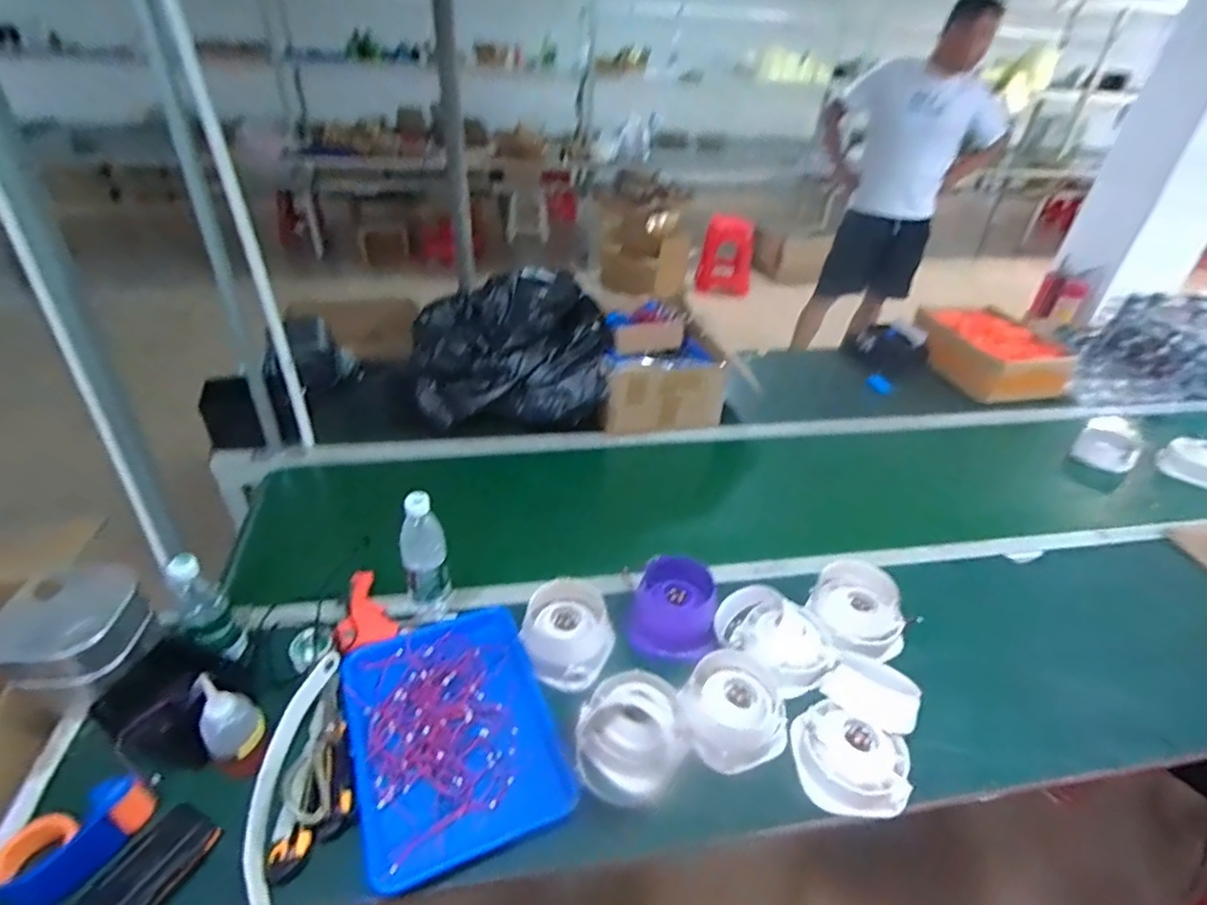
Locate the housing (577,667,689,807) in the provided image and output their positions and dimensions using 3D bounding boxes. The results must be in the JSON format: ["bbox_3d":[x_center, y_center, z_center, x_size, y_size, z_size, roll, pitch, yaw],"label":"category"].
[{"bbox_3d":[0.040,0.381,0.823,0.141,0.071,0.154,4,36,1],"label":"housing"}]

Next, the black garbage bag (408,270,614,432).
[{"bbox_3d":[-0.214,-0.252,1.438,0.437,0.269,0.313,2,36,-2],"label":"black garbage bag"}]

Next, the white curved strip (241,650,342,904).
[{"bbox_3d":[-0.398,0.395,0.756,0.057,0.024,0.325,-1,36,-6],"label":"white curved strip"}]

